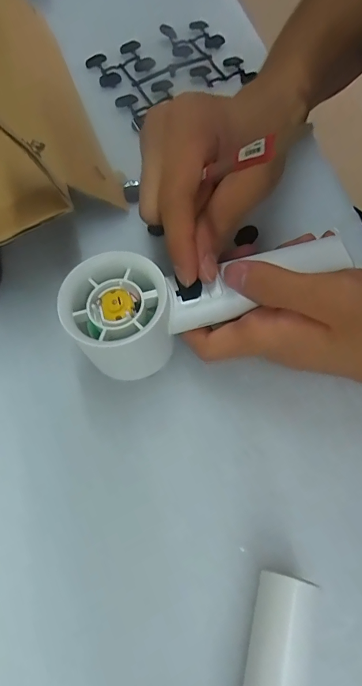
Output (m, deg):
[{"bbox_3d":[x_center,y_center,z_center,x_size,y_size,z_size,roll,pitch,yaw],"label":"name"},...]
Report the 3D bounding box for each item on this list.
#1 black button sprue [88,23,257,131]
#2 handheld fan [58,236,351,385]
[{"bbox_3d":[-0.009,-0.240,0.350,0.120,0.015,0.089,-29,69,-10],"label":"black button sprue"},{"bbox_3d":[0.015,-0.027,0.232,0.156,0.052,0.059,-18,67,-10],"label":"handheld fan"}]

